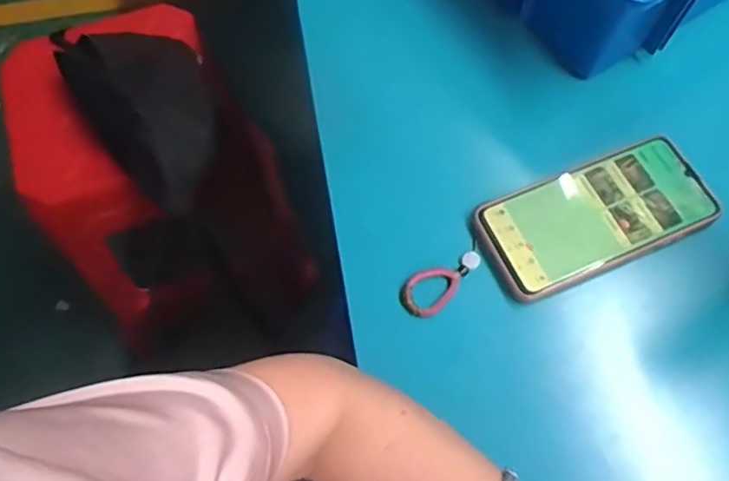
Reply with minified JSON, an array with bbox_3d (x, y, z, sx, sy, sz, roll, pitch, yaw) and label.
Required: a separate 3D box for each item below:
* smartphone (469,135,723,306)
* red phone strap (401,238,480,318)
[{"bbox_3d":[0.165,-0.018,0.437,0.166,0.011,0.080,-22,67,-8],"label":"smartphone"},{"bbox_3d":[0.055,0.026,0.425,0.069,0.006,0.030,-42,71,-15],"label":"red phone strap"}]

